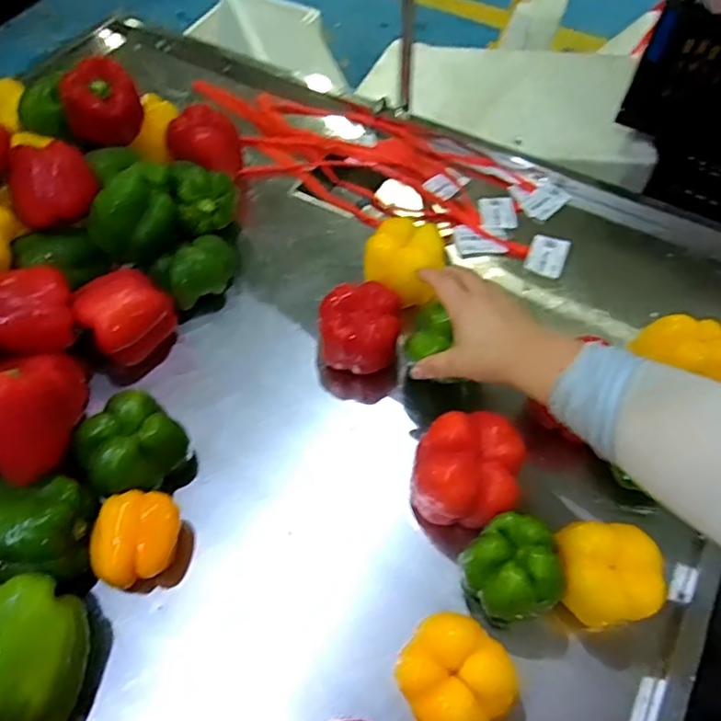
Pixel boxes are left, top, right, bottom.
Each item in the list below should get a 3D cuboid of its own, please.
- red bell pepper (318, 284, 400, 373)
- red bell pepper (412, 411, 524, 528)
[{"bbox_3d":[-0.002,-0.029,0.623,0.087,0.087,0.071,4,58,4],"label":"red bell pepper"},{"bbox_3d":[0.091,0.095,0.513,0.085,0.070,0.078,-1,58,1],"label":"red bell pepper"}]

